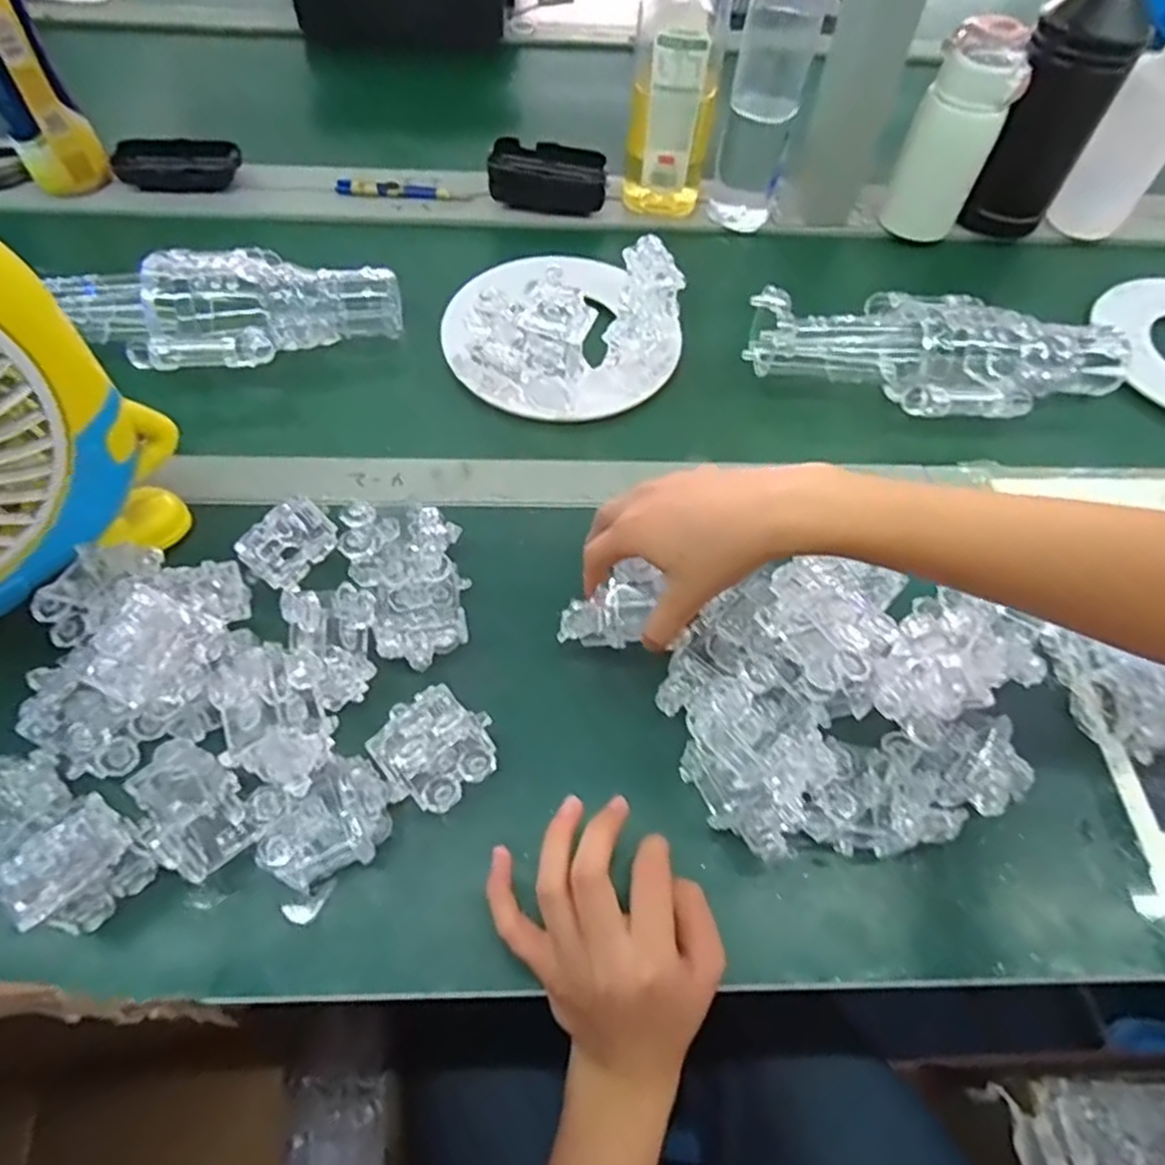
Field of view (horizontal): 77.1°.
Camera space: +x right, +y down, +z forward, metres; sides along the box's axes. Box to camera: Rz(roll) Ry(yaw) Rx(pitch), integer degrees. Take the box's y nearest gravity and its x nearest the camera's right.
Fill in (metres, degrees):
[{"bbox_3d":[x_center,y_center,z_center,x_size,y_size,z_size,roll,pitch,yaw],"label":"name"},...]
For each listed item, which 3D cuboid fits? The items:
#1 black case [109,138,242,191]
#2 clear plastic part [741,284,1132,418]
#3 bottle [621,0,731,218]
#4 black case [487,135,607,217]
[{"bbox_3d":[-0.380,-0.393,0.687,0.110,0.023,0.048,-3,59,-5],"label":"black case"},{"bbox_3d":[0.278,-0.181,0.572,0.294,0.065,0.118,1,58,-3],"label":"clear plastic part"},{"bbox_3d":[0.081,-0.437,0.618,0.074,0.239,0.057,8,58,2],"label":"bottle"},{"bbox_3d":[-0.033,-0.382,0.693,0.108,0.040,0.056,3,58,-2],"label":"black case"}]

